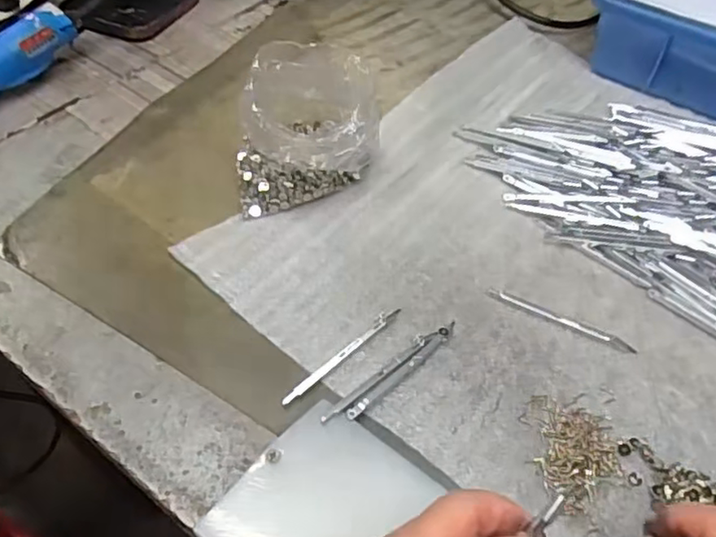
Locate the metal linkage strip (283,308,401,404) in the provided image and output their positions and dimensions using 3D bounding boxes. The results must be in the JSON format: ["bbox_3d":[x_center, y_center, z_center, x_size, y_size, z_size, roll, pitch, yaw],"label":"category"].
[{"bbox_3d":[-0.008,0.049,0.369,0.008,0.004,0.092,37,59,24],"label":"metal linkage strip"}]

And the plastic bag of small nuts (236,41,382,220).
[{"bbox_3d":[-0.040,-0.101,0.447,0.100,0.075,0.089,-11,53,-11],"label":"plastic bag of small nuts"}]

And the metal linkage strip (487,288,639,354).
[{"bbox_3d":[0.129,0.032,0.400,0.095,0.004,0.009,22,54,14],"label":"metal linkage strip"}]

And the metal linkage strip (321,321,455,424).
[{"bbox_3d":[0.021,0.059,0.362,0.013,0.008,0.101,39,59,24],"label":"metal linkage strip"}]

